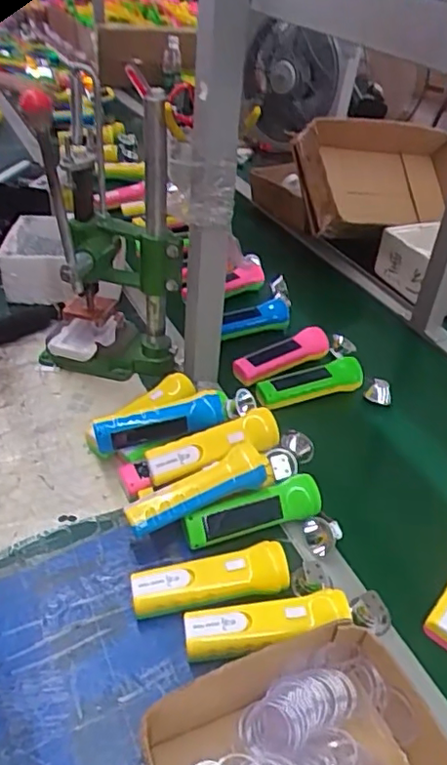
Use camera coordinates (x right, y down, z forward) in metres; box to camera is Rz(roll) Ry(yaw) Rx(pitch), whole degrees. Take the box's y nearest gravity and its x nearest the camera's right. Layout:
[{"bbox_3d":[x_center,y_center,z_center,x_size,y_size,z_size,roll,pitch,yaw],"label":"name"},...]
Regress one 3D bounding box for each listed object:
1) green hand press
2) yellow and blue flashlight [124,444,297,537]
[{"bbox_3d":[-0.162,-0.187,0.828,0.202,0.364,0.129,2,38,-5],"label":"green hand press"},{"bbox_3d":[-0.007,0.107,0.662,0.209,0.048,0.047,-15,42,-24],"label":"yellow and blue flashlight"}]

